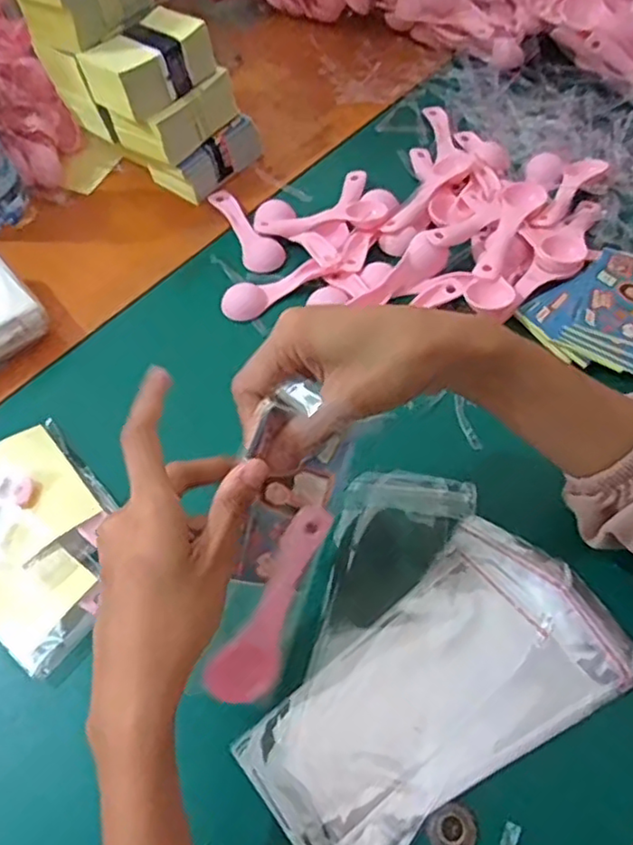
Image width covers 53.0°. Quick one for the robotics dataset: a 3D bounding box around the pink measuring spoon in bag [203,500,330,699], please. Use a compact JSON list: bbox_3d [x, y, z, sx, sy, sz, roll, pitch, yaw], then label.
[{"bbox_3d":[-0.022,0.094,0.328,0.028,0.017,0.111,27,97,19],"label":"pink measuring spoon in bag"}]

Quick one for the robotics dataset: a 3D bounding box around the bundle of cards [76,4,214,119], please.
[{"bbox_3d":[-0.144,-0.307,0.540,0.072,0.041,0.094,32,65,21],"label":"bundle of cards"}]

